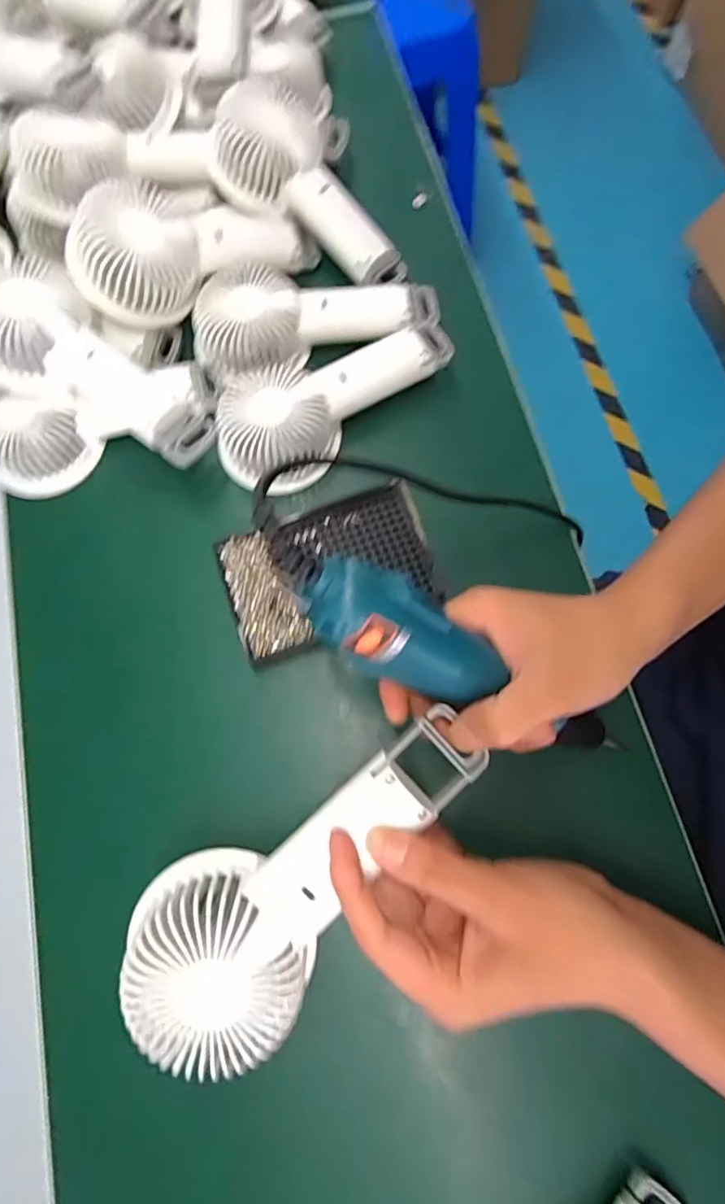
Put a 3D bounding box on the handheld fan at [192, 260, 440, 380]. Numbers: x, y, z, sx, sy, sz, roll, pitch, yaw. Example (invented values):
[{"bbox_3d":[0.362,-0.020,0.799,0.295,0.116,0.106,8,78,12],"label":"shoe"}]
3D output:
[{"bbox_3d":[-0.035,-0.218,0.432,0.186,0.035,0.080,-5,74,1],"label":"handheld fan"}]

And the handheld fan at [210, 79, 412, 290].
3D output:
[{"bbox_3d":[-0.037,-0.324,0.450,0.179,0.046,0.085,40,78,-11],"label":"handheld fan"}]

